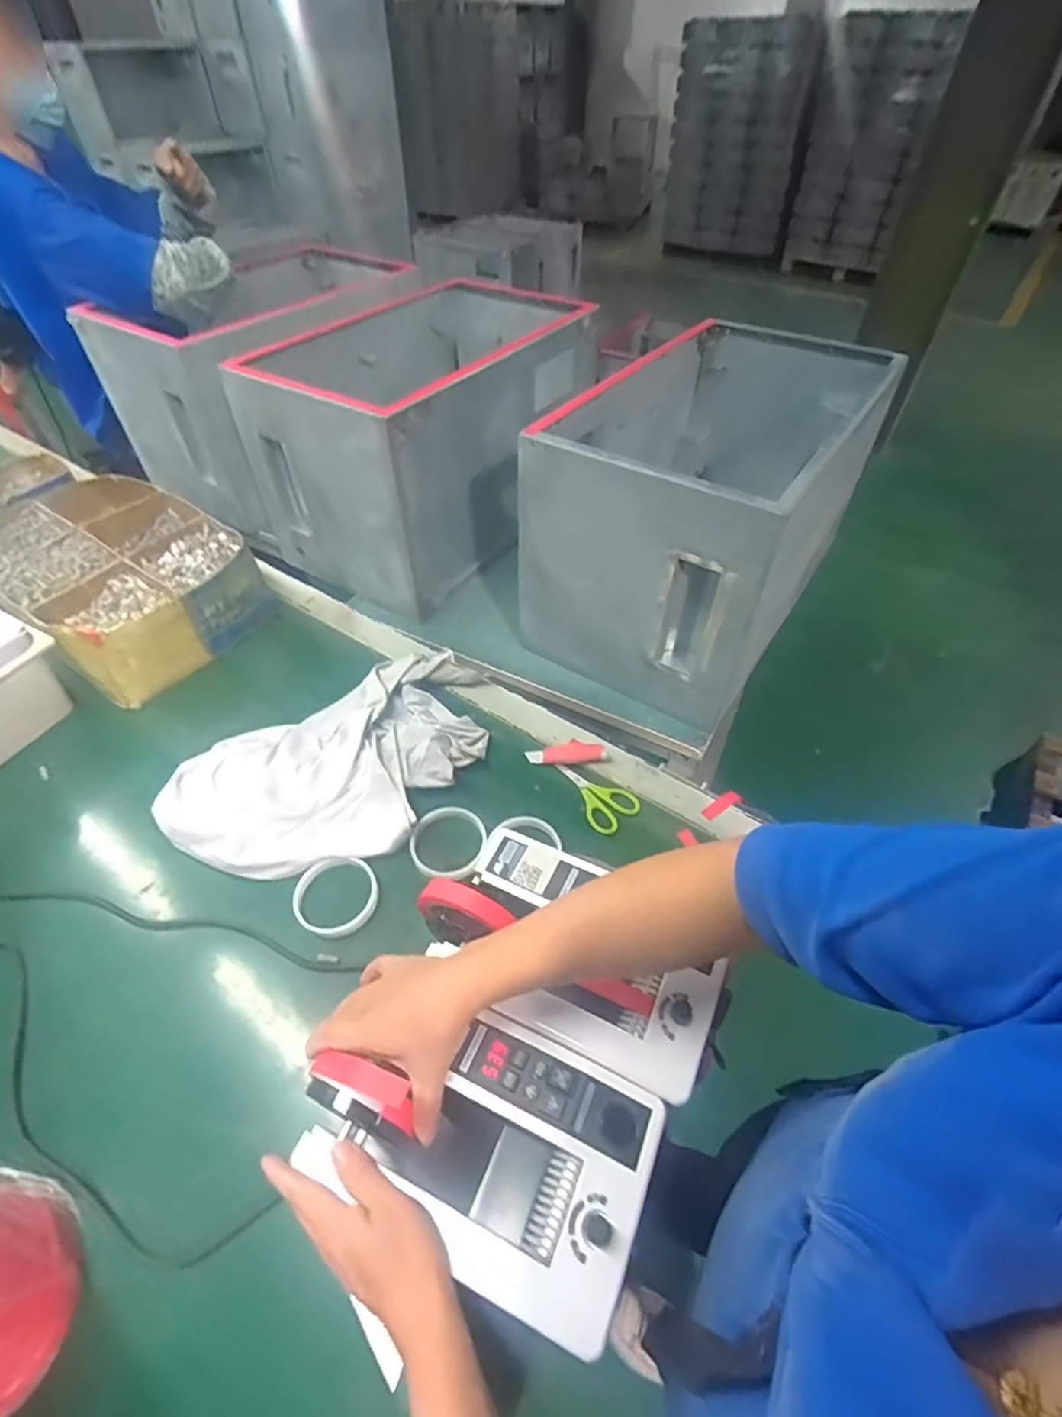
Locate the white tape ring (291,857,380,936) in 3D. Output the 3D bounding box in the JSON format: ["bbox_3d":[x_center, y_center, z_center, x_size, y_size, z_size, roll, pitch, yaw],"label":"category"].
[{"bbox_3d":[-0.203,0.193,0.630,0.083,0.008,0.082,0,49,0],"label":"white tape ring"}]

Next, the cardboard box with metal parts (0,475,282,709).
[{"bbox_3d":[-0.624,-0.197,0.924,0.406,0.130,0.280,28,55,23],"label":"cardboard box with metal parts"}]

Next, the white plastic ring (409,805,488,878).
[{"bbox_3d":[-0.091,0.144,0.670,0.079,0.009,0.088,13,50,11],"label":"white plastic ring"}]

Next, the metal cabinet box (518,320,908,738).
[{"bbox_3d":[0.272,-0.309,0.882,0.332,0.322,0.571,27,54,22],"label":"metal cabinet box"}]

